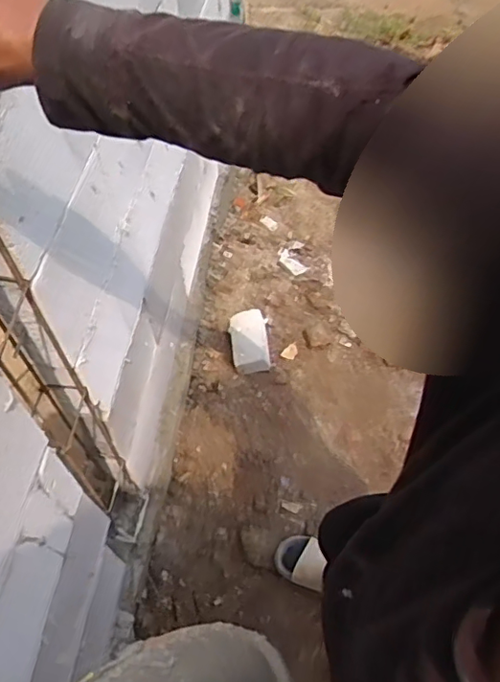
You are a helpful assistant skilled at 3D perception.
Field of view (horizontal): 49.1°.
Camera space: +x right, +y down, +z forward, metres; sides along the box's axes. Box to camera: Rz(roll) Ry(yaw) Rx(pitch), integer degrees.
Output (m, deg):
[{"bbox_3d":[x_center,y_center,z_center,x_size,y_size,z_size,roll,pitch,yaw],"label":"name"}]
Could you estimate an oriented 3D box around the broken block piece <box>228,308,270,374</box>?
[{"bbox_3d":[-0.002,-0.004,1.672,0.116,0.059,0.215,-4,55,-3],"label":"broken block piece"}]

